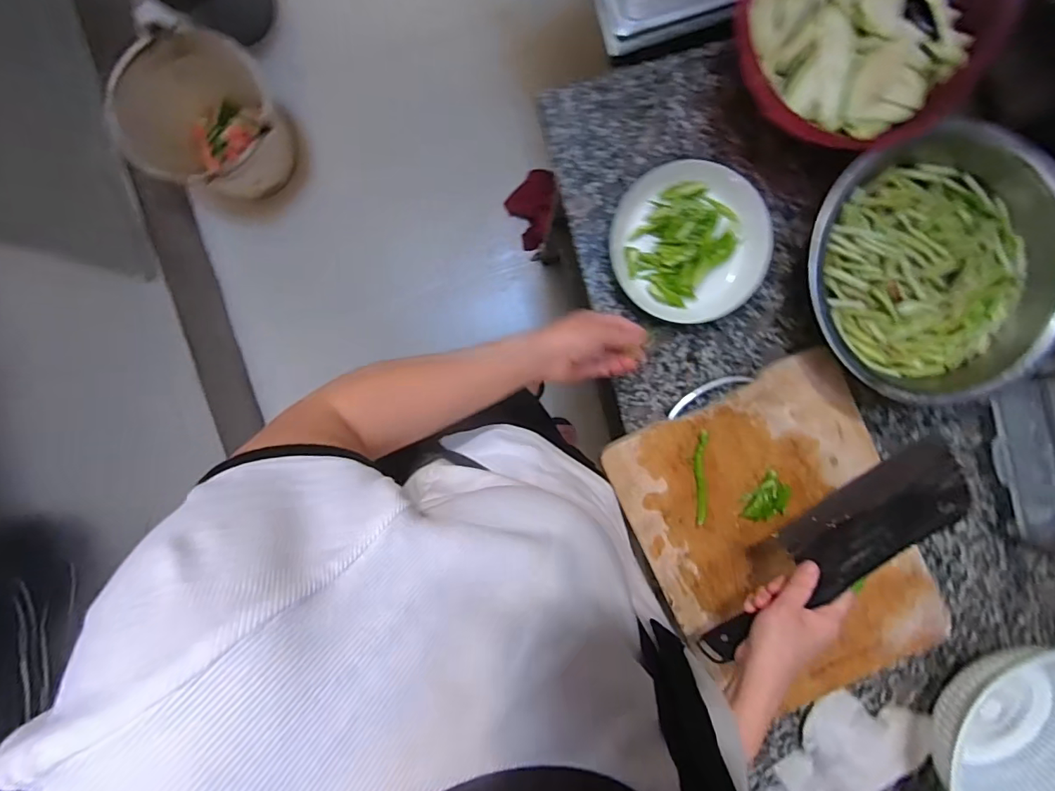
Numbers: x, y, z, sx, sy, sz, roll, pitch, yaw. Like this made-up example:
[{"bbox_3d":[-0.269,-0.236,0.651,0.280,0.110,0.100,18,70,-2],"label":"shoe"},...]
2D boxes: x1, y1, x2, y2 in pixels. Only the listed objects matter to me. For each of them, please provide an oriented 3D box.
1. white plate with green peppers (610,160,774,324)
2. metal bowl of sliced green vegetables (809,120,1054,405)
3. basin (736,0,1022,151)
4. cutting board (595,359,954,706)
[{"bbox_3d":[0.178,-0.169,0.550,0.163,0.041,0.169,0,96,-2],"label":"white plate with green peppers"},{"bbox_3d":[0.428,-0.132,0.532,0.269,0.070,0.278,0,96,-2],"label":"metal bowl of sliced green vegetables"},{"bbox_3d":[0.325,-0.372,0.491,0.256,0.086,0.237,0,96,-2],"label":"basin"},{"bbox_3d":[0.302,0.182,0.586,0.297,0.021,0.400,-26,96,1],"label":"cutting board"}]

